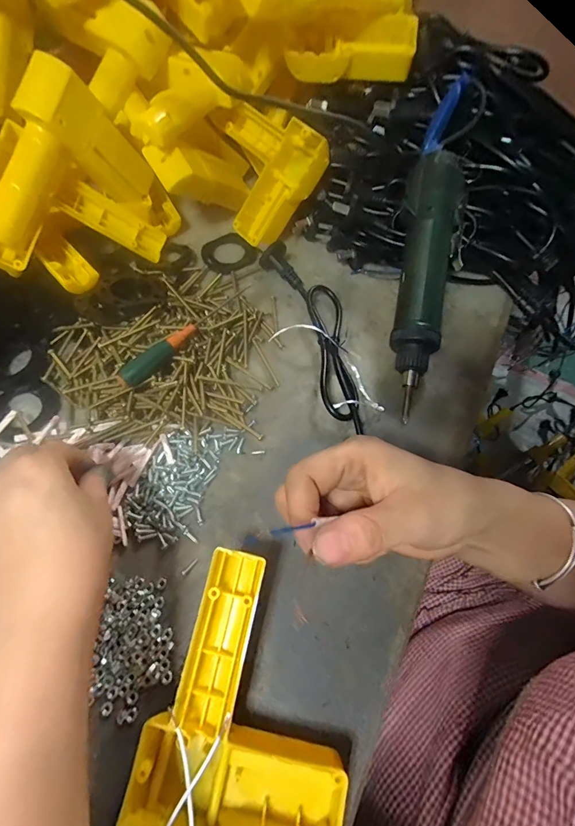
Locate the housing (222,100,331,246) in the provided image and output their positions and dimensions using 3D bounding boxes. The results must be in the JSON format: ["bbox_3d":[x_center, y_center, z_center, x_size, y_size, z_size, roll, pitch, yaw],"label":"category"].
[{"bbox_3d":[-0.029,-0.252,0.397,0.123,0.030,0.115,48,114,17],"label":"housing"}]

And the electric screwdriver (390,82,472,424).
[{"bbox_3d":[0.128,-0.149,0.340,0.047,0.032,0.295,9,85,1],"label":"electric screwdriver"}]

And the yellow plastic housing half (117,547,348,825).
[{"bbox_3d":[-0.018,0.167,0.226,0.115,0.041,0.142,12,64,3],"label":"yellow plastic housing half"}]

